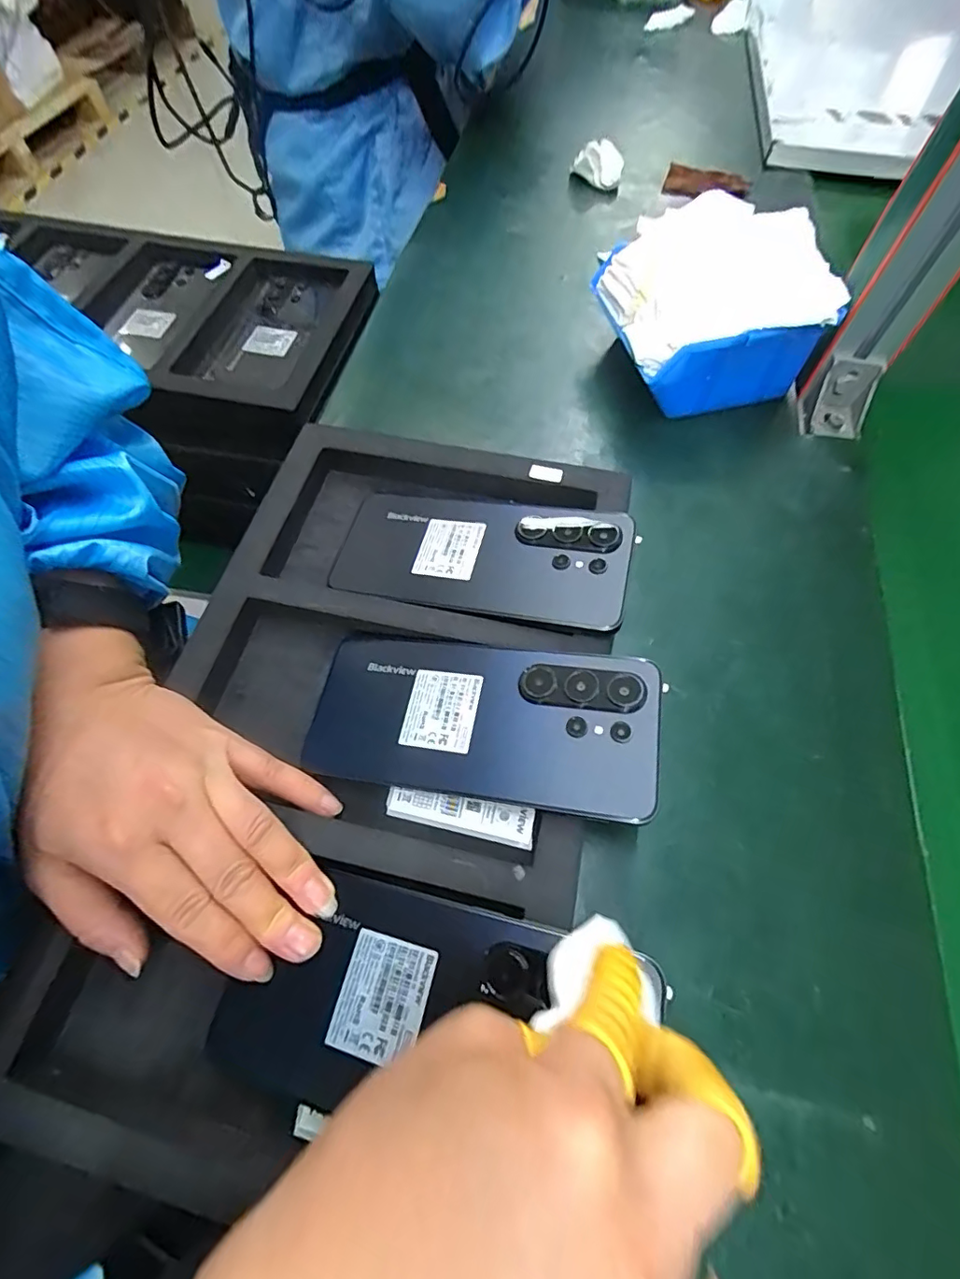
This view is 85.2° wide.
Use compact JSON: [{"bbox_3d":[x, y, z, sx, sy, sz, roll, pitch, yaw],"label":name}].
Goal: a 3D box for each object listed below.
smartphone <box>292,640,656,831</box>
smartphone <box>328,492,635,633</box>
[{"bbox_3d":[-0.002,0.038,0.253,0.165,0.006,0.076,5,63,15],"label":"smartphone"},{"bbox_3d":[-0.001,-0.050,0.299,0.165,0.009,0.078,8,64,15],"label":"smartphone"}]

